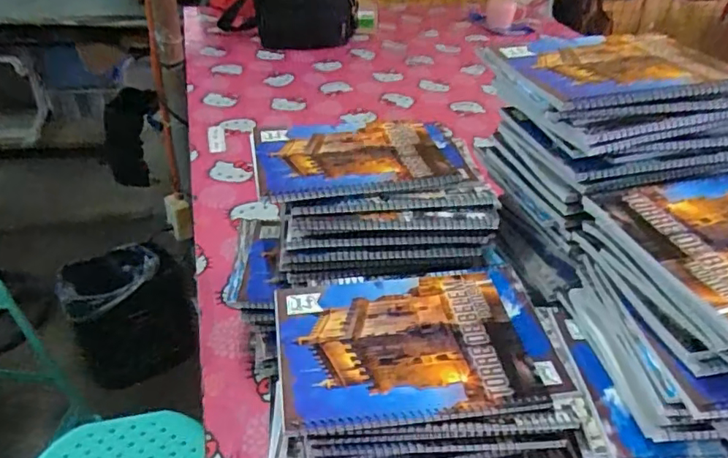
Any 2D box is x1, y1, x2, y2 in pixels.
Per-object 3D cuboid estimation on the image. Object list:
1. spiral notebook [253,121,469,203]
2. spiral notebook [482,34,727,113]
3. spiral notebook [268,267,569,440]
[{"bbox_3d":[-0.004,-0.077,0.578,0.215,0.016,0.148,-5,37,-12],"label":"spiral notebook"},{"bbox_3d":[0.237,-0.154,0.506,0.207,0.019,0.159,-3,37,-10],"label":"spiral notebook"},{"bbox_3d":[0.042,0.091,0.448,0.222,0.010,0.146,-5,37,-12],"label":"spiral notebook"}]

